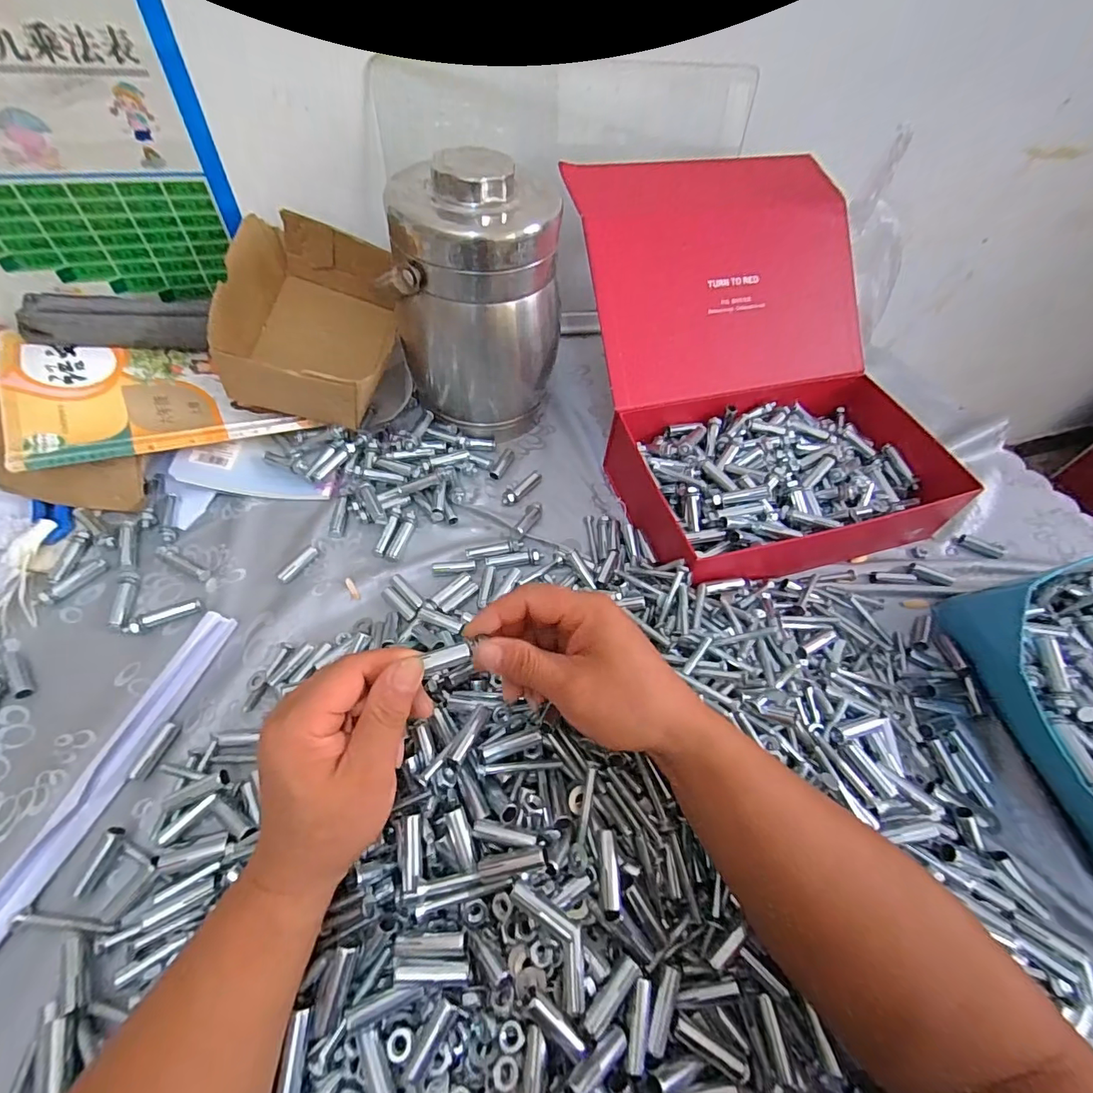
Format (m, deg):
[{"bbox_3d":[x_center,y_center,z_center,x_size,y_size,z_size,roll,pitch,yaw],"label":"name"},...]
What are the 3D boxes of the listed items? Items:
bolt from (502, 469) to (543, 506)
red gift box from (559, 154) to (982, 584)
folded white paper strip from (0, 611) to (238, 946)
[{"bbox_3d":[-0.024,-0.062,0.507,0.014,0.010,0.055,36,61,18],"label":"bolt"},{"bbox_3d":[0.208,-0.183,0.493,0.300,0.198,0.376,-10,58,-11],"label":"red gift box"},{"bbox_3d":[-0.311,0.173,0.325,0.029,0.014,0.290,16,57,7],"label":"folded white paper strip"}]

